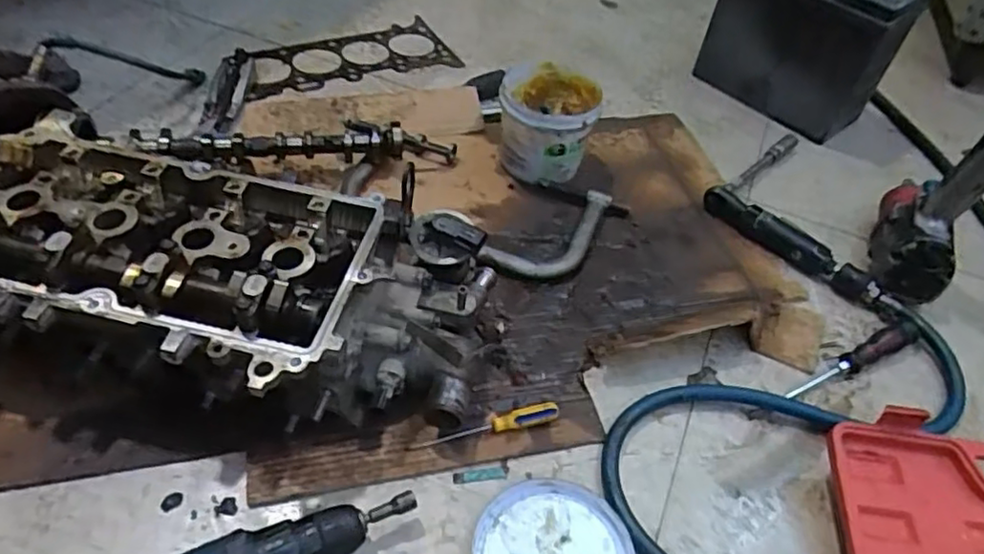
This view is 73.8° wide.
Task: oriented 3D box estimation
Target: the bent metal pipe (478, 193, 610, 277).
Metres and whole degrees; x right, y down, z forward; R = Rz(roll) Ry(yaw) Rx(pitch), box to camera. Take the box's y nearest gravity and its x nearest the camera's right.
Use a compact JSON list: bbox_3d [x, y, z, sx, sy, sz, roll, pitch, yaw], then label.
[{"bbox_3d":[0.080,-0.041,0.736,0.185,0.019,0.069,-30,57,-30],"label":"bent metal pipe"}]

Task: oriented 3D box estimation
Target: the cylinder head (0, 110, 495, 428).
[{"bbox_3d":[-0.243,0.009,0.555,0.462,0.145,0.198,11,46,3],"label":"cylinder head"}]

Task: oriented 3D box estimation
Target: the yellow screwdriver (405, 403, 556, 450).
[{"bbox_3d":[-0.006,0.131,0.563,0.132,0.012,0.015,-12,49,-18],"label":"yellow screwdriver"}]

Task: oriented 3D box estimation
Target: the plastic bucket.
[{"bbox_3d":[0.063,-0.192,0.819,0.122,0.107,0.146,7,46,-1],"label":"plastic bucket"}]

